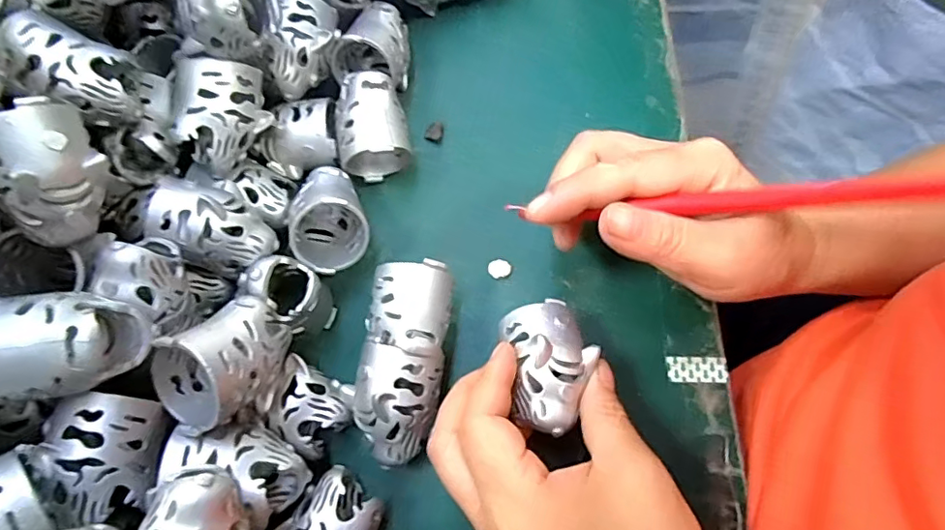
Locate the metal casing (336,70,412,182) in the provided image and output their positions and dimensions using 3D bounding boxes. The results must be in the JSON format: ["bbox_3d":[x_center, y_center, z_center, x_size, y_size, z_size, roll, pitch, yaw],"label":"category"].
[{"bbox_3d":[-0.054,-0.072,0.295,0.038,0.044,0.052,-7,72,1],"label":"metal casing"}]

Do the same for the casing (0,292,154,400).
[{"bbox_3d":[-0.146,0.028,0.193,0.048,0.032,0.035,-11,72,1],"label":"casing"}]

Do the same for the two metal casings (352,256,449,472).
[{"bbox_3d":[-0.032,0.045,0.254,0.036,0.042,0.087,5,73,6],"label":"two metal casings"}]

